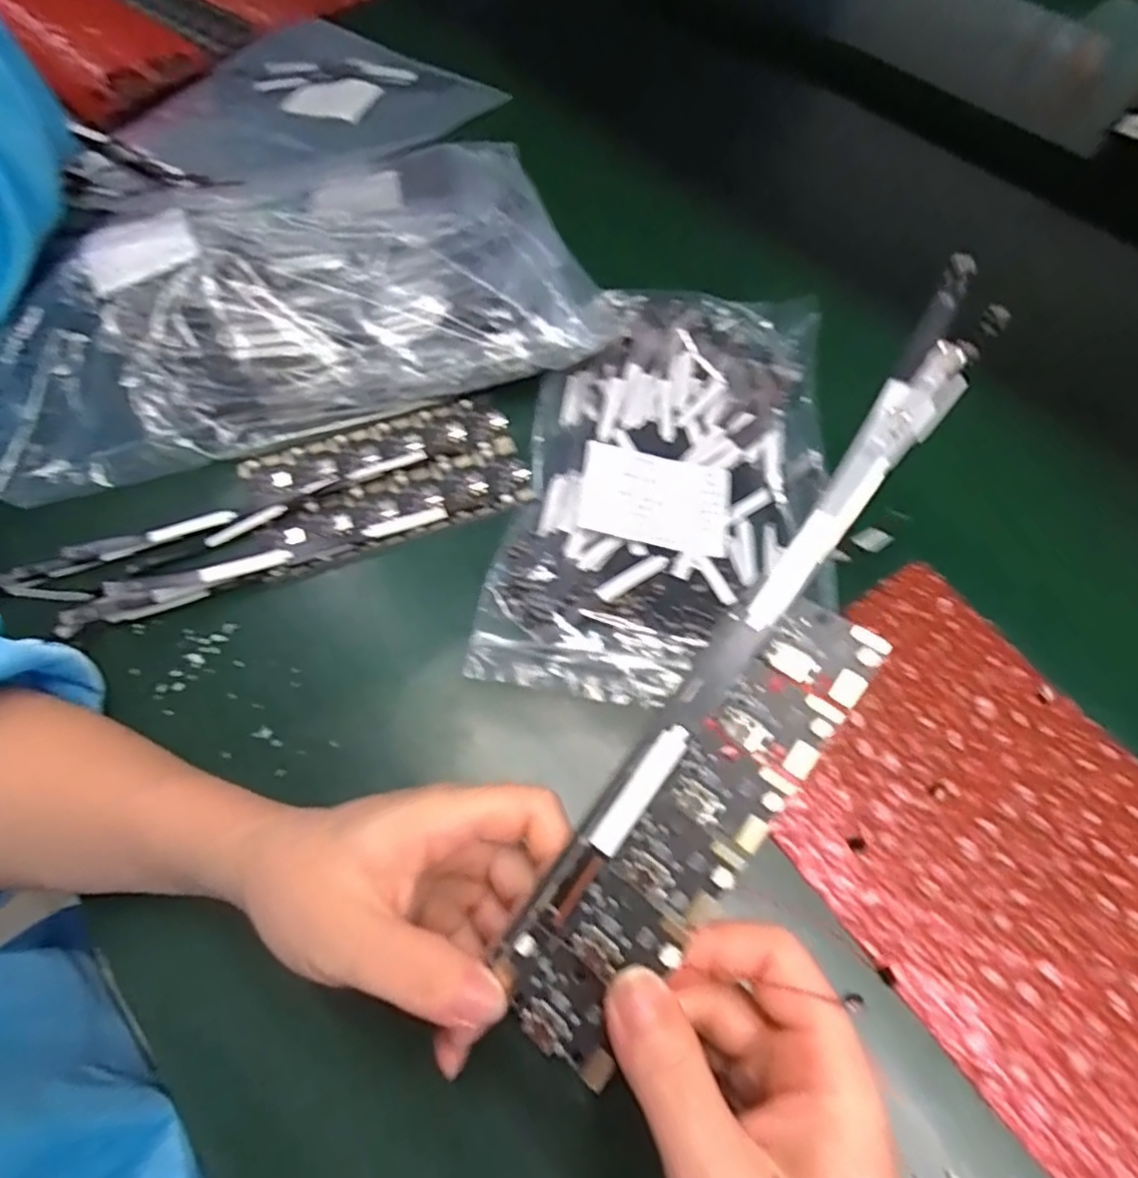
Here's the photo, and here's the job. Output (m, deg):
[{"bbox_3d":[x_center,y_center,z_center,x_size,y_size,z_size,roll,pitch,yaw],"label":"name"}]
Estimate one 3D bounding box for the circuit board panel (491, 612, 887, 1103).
[{"bbox_3d":[0.030,0.058,0.179,0.039,0.007,0.129,37,84,17],"label":"circuit board panel"}]

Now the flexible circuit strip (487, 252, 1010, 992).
[{"bbox_3d":[0.050,0.008,0.186,0.018,0.013,0.219,35,86,17],"label":"flexible circuit strip"}]

